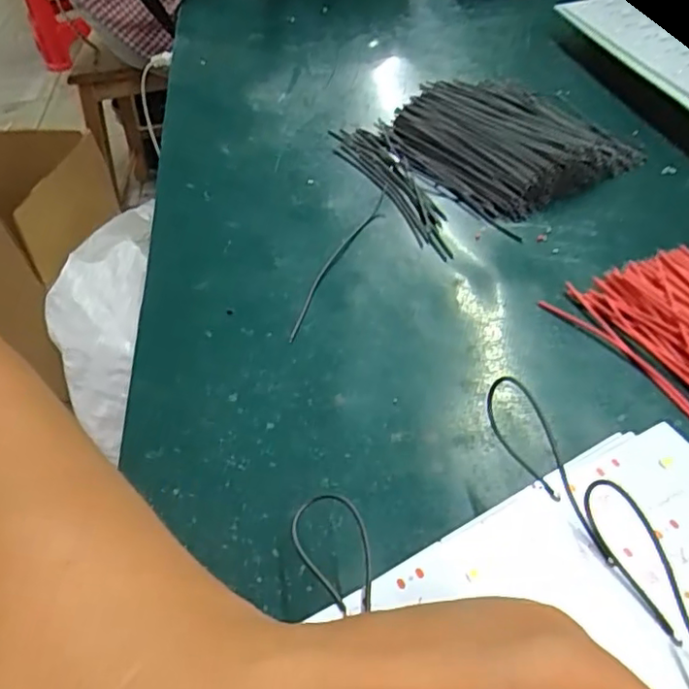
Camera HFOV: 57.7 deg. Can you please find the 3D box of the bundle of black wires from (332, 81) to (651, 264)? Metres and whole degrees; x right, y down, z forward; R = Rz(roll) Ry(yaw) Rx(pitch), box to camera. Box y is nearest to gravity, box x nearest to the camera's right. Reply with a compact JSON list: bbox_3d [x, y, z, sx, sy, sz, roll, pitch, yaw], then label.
[{"bbox_3d":[0.079,-0.116,0.362,0.133,0.030,0.133,-20,45,-14],"label":"bundle of black wires"}]

